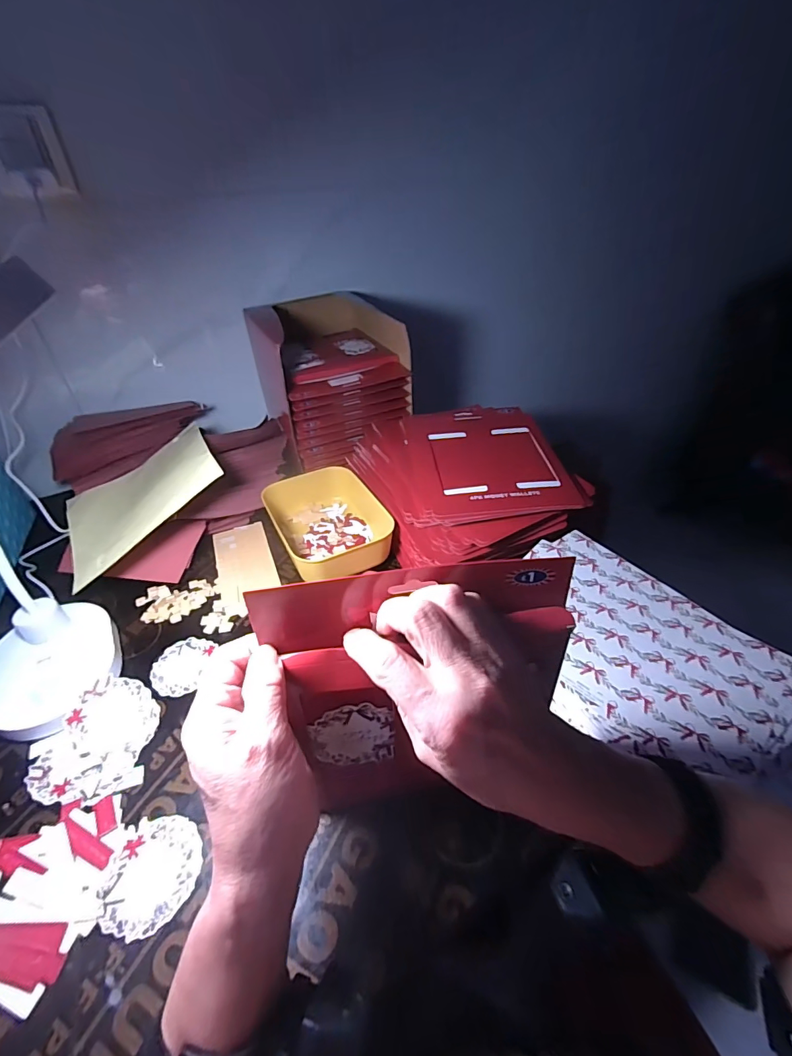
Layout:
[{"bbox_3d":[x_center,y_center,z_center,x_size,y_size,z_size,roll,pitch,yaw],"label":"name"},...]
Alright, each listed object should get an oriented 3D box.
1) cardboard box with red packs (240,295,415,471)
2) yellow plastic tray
[{"bbox_3d":[-0.128,-0.255,0.751,0.214,0.188,0.247,-21,43,-21],"label":"cardboard box with red packs"},{"bbox_3d":[-0.092,-0.010,0.612,0.144,0.052,0.188,-20,43,-20],"label":"yellow plastic tray"}]

